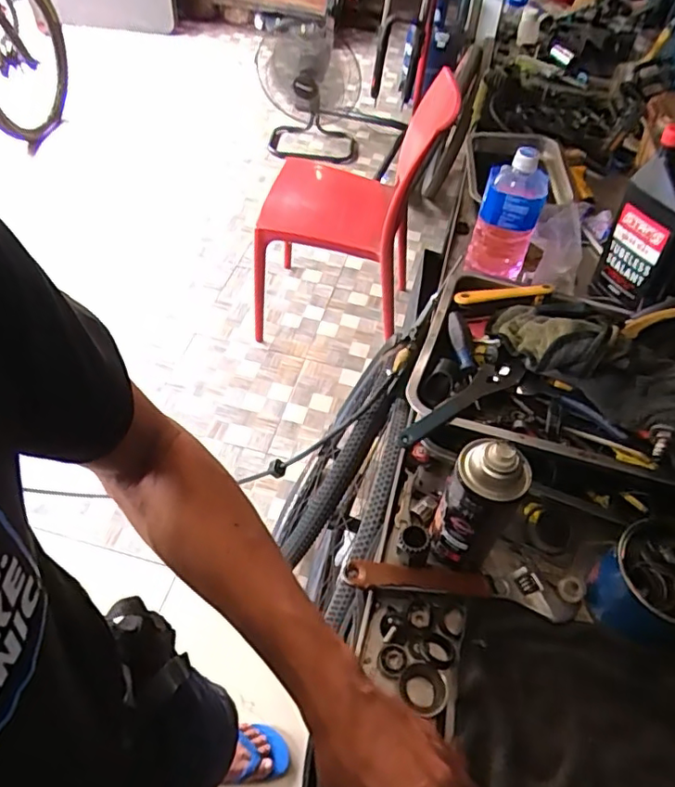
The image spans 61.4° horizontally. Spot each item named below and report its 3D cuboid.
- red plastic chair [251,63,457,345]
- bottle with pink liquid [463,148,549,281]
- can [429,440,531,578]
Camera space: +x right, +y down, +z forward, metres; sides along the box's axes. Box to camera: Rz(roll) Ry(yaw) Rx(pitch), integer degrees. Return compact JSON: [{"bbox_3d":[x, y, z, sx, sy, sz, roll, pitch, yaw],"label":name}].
[{"bbox_3d":[0.041,-0.570,1.841,0.537,0.752,0.551,12,51,5],"label":"red plastic chair"},{"bbox_3d":[0.240,-0.250,0.805,0.080,0.182,0.073,18,52,10],"label":"bottle with pink liquid"},{"bbox_3d":[0.130,0.107,0.537,0.066,0.179,0.063,14,52,8],"label":"can"}]

